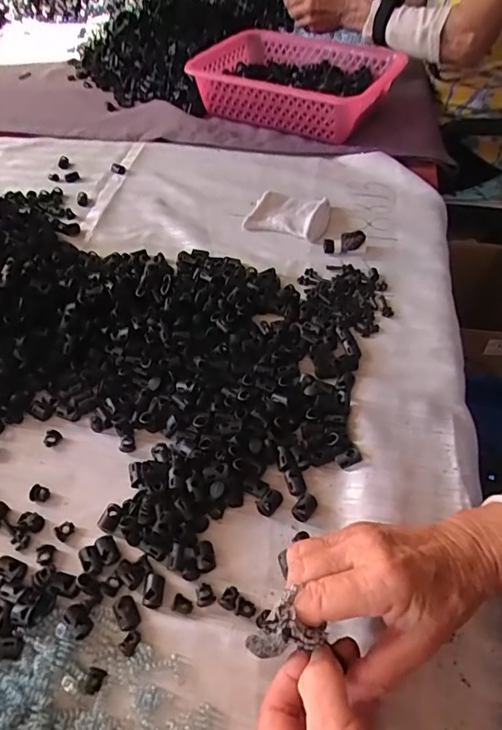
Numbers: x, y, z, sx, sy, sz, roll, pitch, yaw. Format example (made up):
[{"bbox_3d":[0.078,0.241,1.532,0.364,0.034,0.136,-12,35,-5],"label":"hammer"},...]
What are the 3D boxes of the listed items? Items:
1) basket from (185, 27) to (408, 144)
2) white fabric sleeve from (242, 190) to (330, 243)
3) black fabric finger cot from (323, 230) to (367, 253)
[{"bbox_3d":[0.067,-0.379,0.643,0.271,0.080,0.123,30,58,23],"label":"basket"},{"bbox_3d":[0.043,-0.181,0.561,0.096,0.017,0.066,10,53,10],"label":"white fabric sleeve"},{"bbox_3d":[0.103,-0.135,0.525,0.045,0.017,0.016,-12,49,21],"label":"black fabric finger cot"}]

